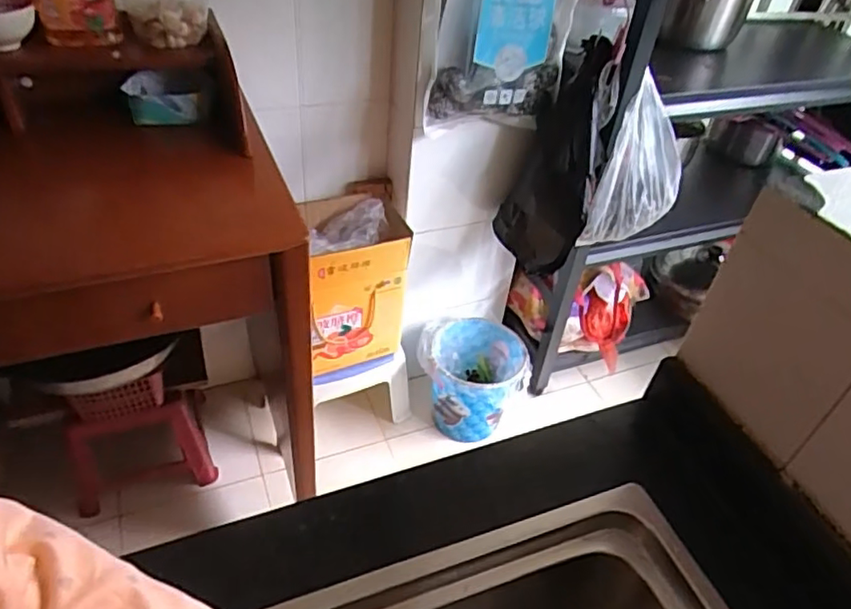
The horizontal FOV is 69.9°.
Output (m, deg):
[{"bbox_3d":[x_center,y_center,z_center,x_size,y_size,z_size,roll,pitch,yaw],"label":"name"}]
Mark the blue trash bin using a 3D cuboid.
[{"bbox_3d":[0.128,0.159,1.458,0.250,0.201,0.240,-29,52,-33],"label":"blue trash bin"}]

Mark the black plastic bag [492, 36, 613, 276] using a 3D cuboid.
[{"bbox_3d":[0.243,-0.274,1.186,0.160,0.391,0.211,12,42,7],"label":"black plastic bag"}]

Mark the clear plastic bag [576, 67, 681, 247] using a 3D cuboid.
[{"bbox_3d":[0.408,-0.244,1.146,0.136,0.252,0.170,23,44,18],"label":"clear plastic bag"}]

